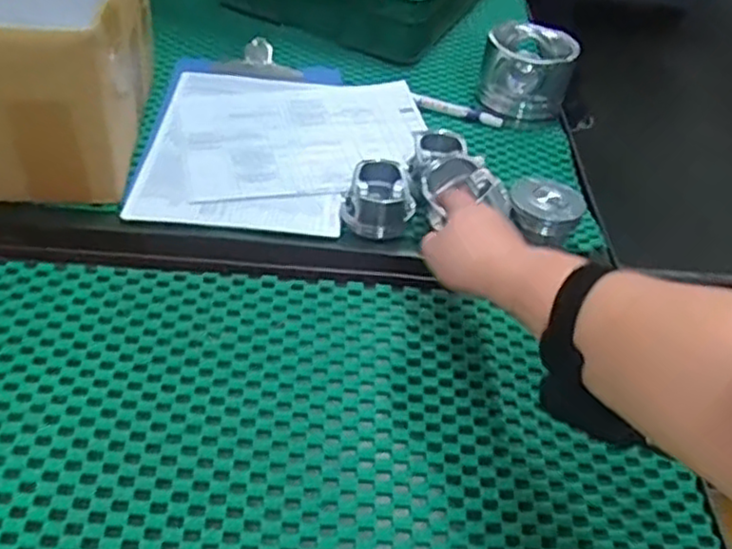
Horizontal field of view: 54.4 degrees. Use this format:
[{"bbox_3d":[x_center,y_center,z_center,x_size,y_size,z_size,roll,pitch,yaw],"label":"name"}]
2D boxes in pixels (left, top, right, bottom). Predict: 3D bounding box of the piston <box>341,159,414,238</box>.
[{"bbox_3d":[0.013,-0.082,0.742,0.071,0.044,0.076,4,43,-4],"label":"piston"}]

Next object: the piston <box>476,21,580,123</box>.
[{"bbox_3d":[0.211,-0.264,0.941,0.117,0.092,0.104,19,47,10],"label":"piston"}]

